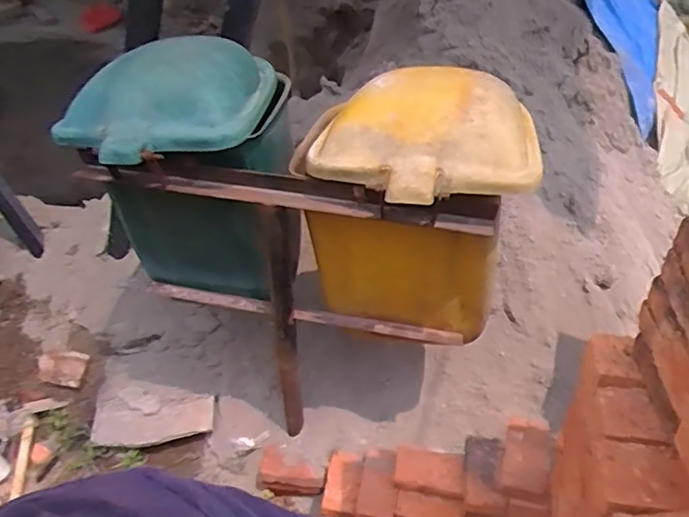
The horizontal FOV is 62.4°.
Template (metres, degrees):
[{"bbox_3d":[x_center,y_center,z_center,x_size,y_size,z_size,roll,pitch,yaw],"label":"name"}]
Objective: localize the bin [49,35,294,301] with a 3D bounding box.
[{"bbox_3d":[-0.285,-0.141,1.084,0.369,0.466,0.252,-5,45,-3],"label":"bin"}]

